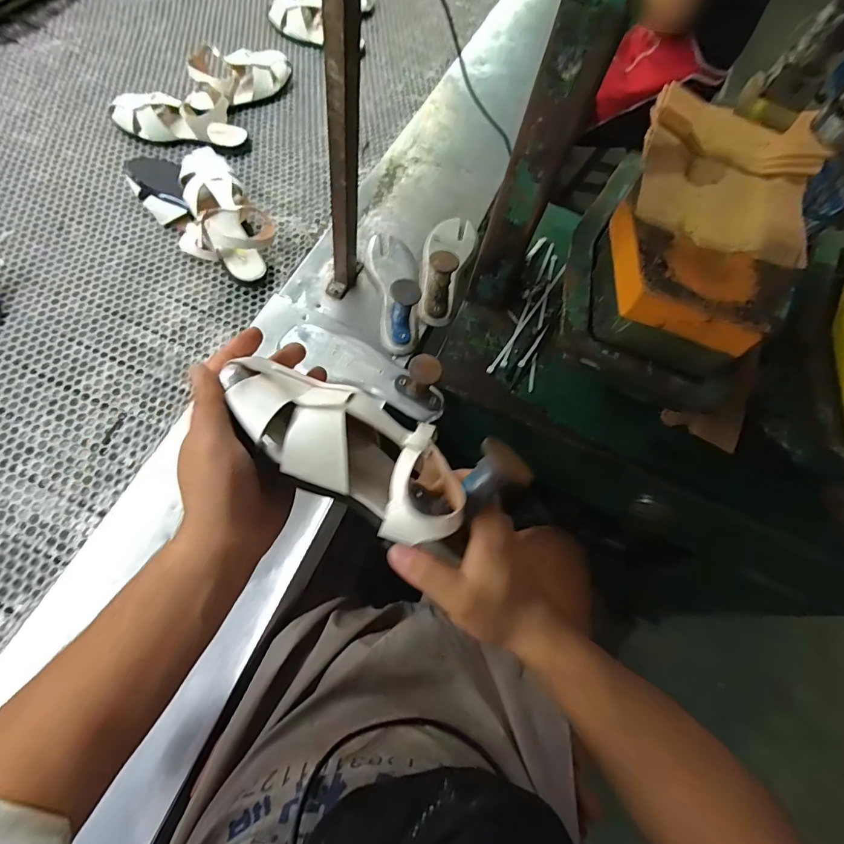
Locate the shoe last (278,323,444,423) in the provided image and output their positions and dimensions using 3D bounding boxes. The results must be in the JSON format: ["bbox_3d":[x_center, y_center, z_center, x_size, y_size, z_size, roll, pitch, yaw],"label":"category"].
[{"bbox_3d":[-0.084,-0.096,0.616,0.262,0.085,0.095,27,66,7],"label":"shoe last"}]

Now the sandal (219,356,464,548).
[{"bbox_3d":[-0.052,0.021,0.340,0.189,0.080,0.090,31,67,11],"label":"sandal"}]

